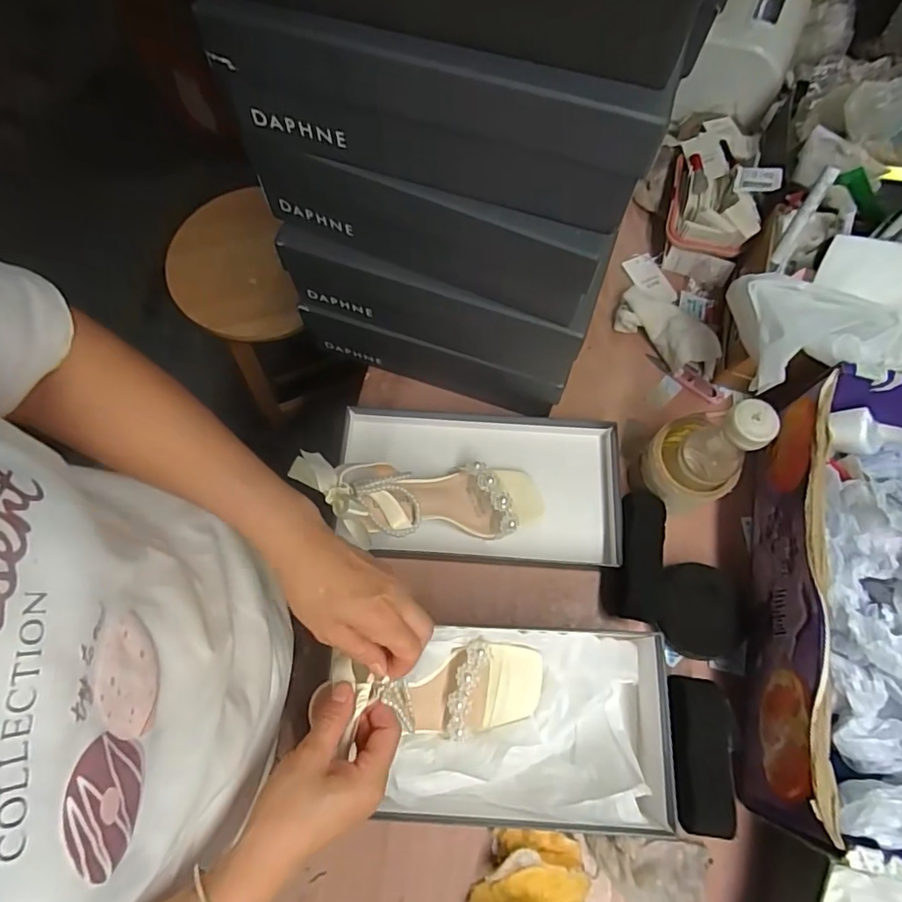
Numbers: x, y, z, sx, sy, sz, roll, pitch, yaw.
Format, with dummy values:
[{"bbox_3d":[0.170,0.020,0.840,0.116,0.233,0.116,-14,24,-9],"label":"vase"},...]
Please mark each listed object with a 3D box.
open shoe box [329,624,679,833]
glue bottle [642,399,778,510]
[{"bbox_3d":[0.055,0.244,0.513,0.283,0.080,0.156,3,69,1],"label":"open shoe box"},{"bbox_3d":[0.238,0.003,0.540,0.070,0.171,0.085,-31,72,-11],"label":"glue bottle"}]

